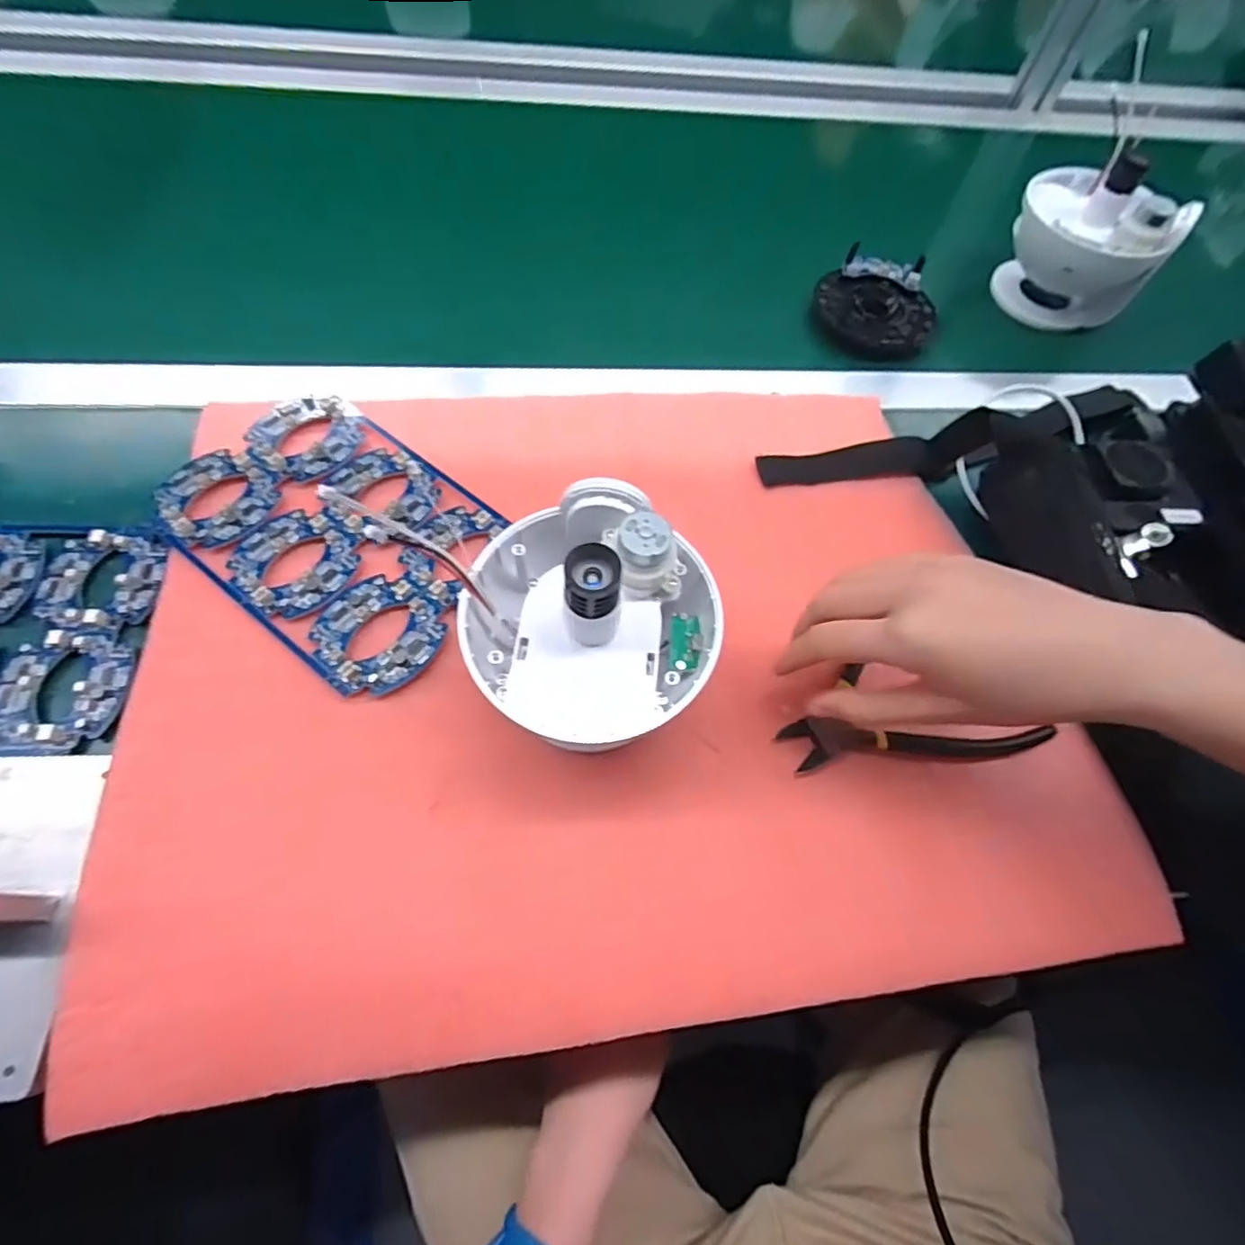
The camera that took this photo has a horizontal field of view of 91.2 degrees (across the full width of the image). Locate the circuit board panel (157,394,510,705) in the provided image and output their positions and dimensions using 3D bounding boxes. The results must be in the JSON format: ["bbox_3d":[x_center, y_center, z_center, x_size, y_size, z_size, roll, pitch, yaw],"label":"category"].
[{"bbox_3d":[-0.171,-0.057,0.366,0.199,0.007,0.134,36,69,13],"label":"circuit board panel"}]

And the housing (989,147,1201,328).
[{"bbox_3d":[0.386,-0.317,0.515,0.121,0.112,0.092,39,68,16],"label":"housing"}]

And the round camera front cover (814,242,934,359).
[{"bbox_3d":[0.212,-0.262,0.511,0.097,0.025,0.104,19,66,6],"label":"round camera front cover"}]

